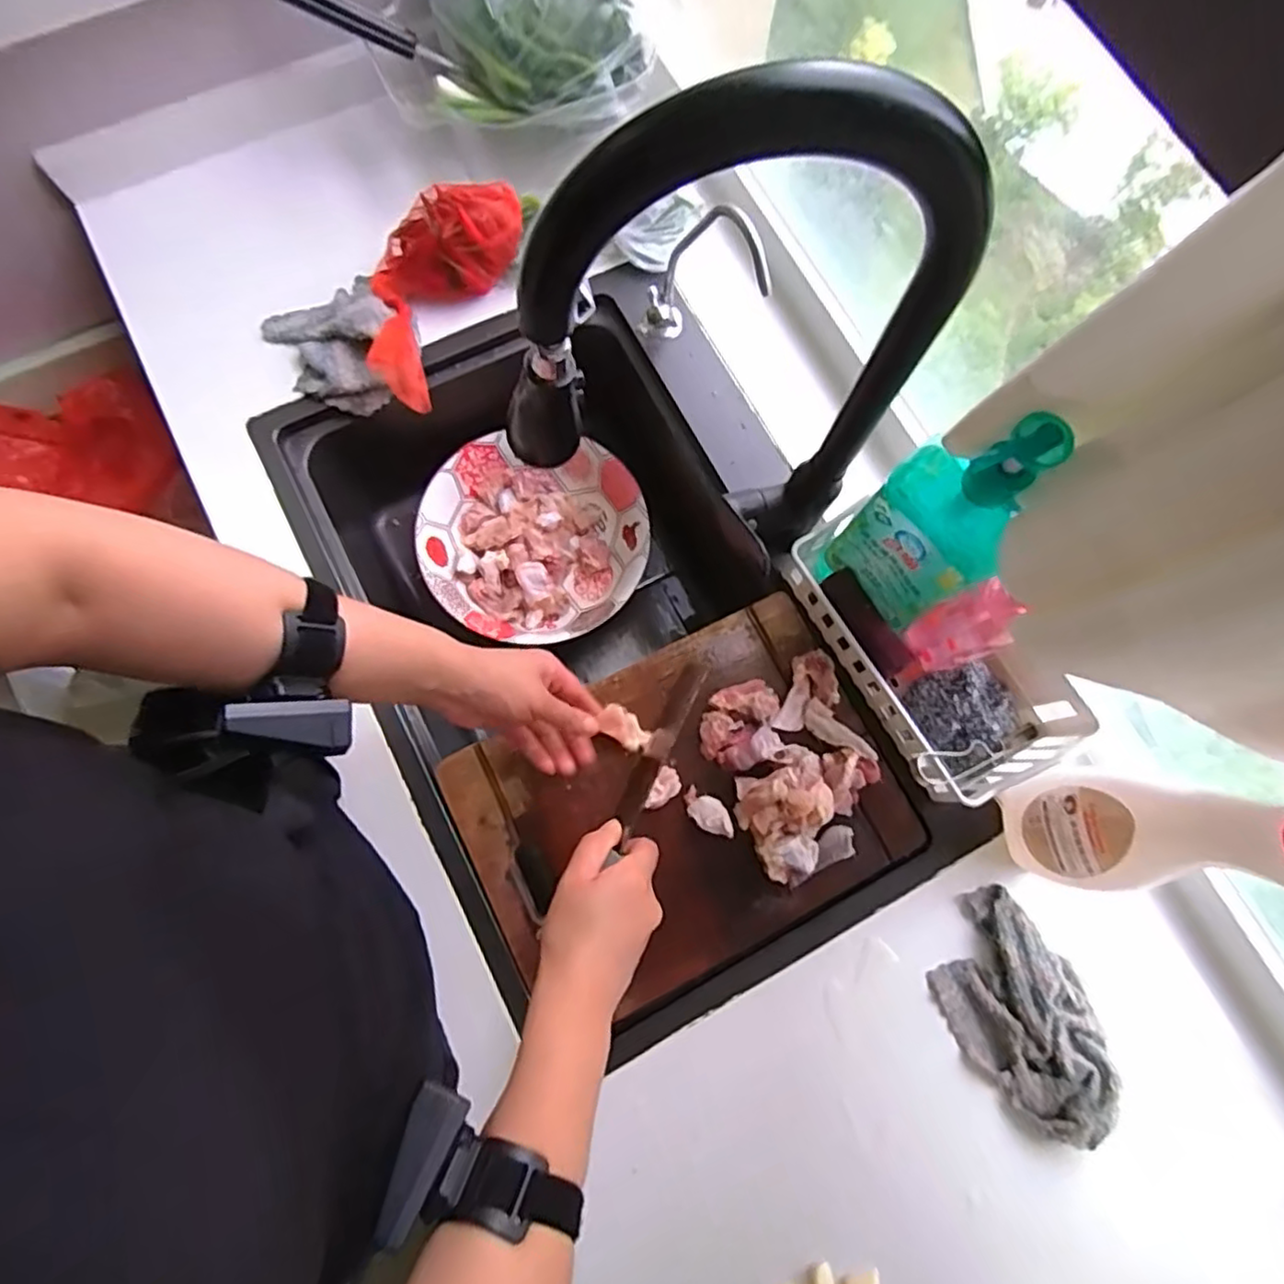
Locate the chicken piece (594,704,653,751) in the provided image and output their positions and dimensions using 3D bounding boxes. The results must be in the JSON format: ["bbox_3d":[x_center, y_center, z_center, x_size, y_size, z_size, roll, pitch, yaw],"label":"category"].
[{"bbox_3d":[-0.015,0.076,0.584,0.047,0.034,0.028,38,82,9],"label":"chicken piece"}]

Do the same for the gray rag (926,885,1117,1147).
[{"bbox_3d":[0.312,0.307,0.543,0.109,0.020,0.185,-22,79,-7],"label":"gray rag"}]

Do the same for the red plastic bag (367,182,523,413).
[{"bbox_3d":[-0.222,-0.336,0.633,0.115,0.091,0.195,24,78,3],"label":"red plastic bag"}]

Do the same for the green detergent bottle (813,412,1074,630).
[{"bbox_3d":[0.208,-0.078,0.494,0.055,0.282,0.097,-30,81,-8],"label":"green detergent bottle"}]

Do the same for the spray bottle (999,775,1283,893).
[{"bbox_3d":[0.347,0.124,0.440,0.057,0.288,0.093,4,78,-1],"label":"spray bottle"}]

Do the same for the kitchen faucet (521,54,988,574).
[{"bbox_3d":[0.045,-0.137,0.407,0.236,0.379,0.043,-7,78,-4],"label":"kitchen faucet"}]

